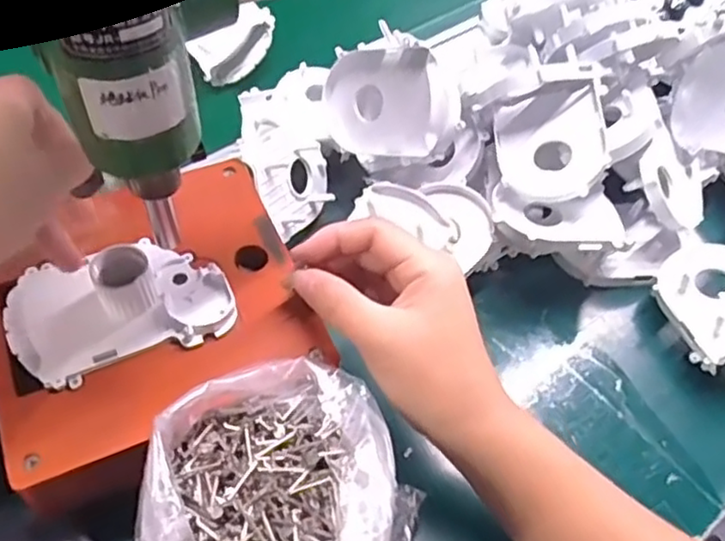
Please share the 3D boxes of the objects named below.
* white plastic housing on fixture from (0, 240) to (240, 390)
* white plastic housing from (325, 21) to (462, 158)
[{"bbox_3d":[-0.117,0.012,0.322,0.101,0.026,0.063,-15,56,-15],"label":"white plastic housing on fixture"},{"bbox_3d":[0.018,-0.110,0.438,0.084,0.072,0.032,8,19,36],"label":"white plastic housing"}]

